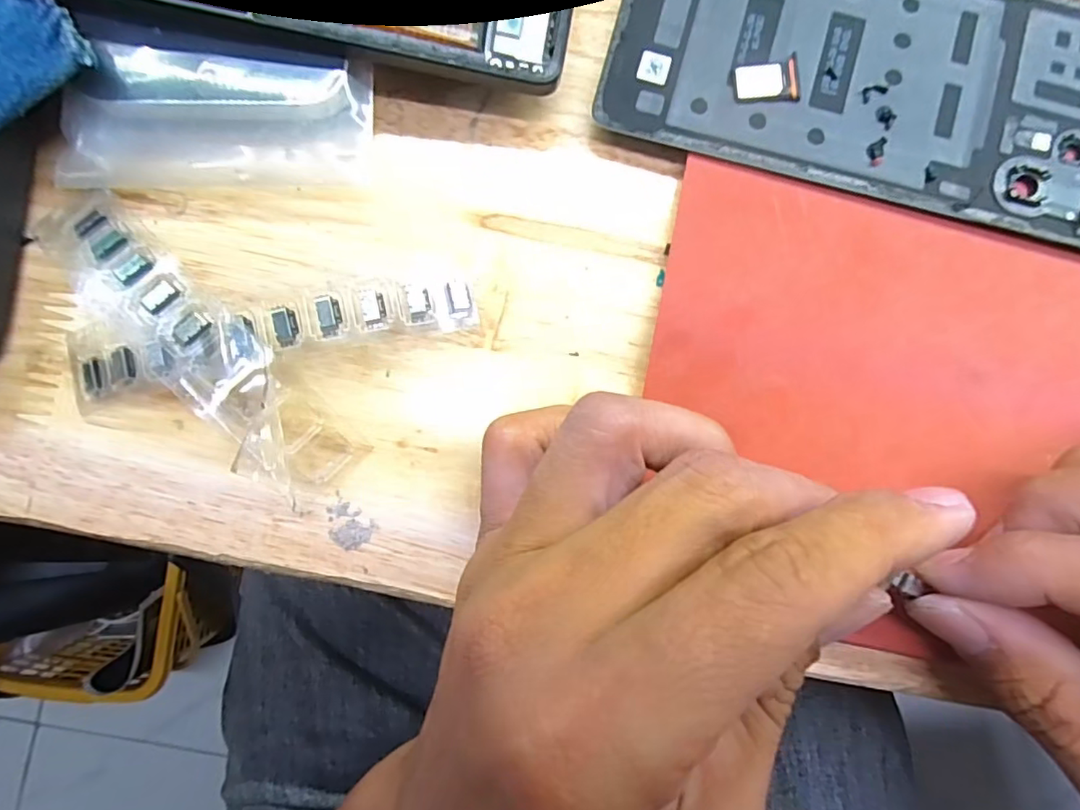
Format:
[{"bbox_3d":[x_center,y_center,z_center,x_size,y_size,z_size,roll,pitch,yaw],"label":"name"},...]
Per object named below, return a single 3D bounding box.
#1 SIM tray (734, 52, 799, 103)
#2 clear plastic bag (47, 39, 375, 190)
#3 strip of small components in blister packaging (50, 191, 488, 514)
[{"bbox_3d":[0.064,-0.092,0.158,0.017,0.004,0.013,-4,88,1],"label":"SIM tray"},{"bbox_3d":[-0.089,-0.079,0.157,0.084,0.019,0.032,-3,85,0],"label":"clear plastic bag"},{"bbox_3d":[-0.081,-0.014,0.150,0.113,0.024,0.063,11,85,2],"label":"strip of small components in blister packaging"}]

